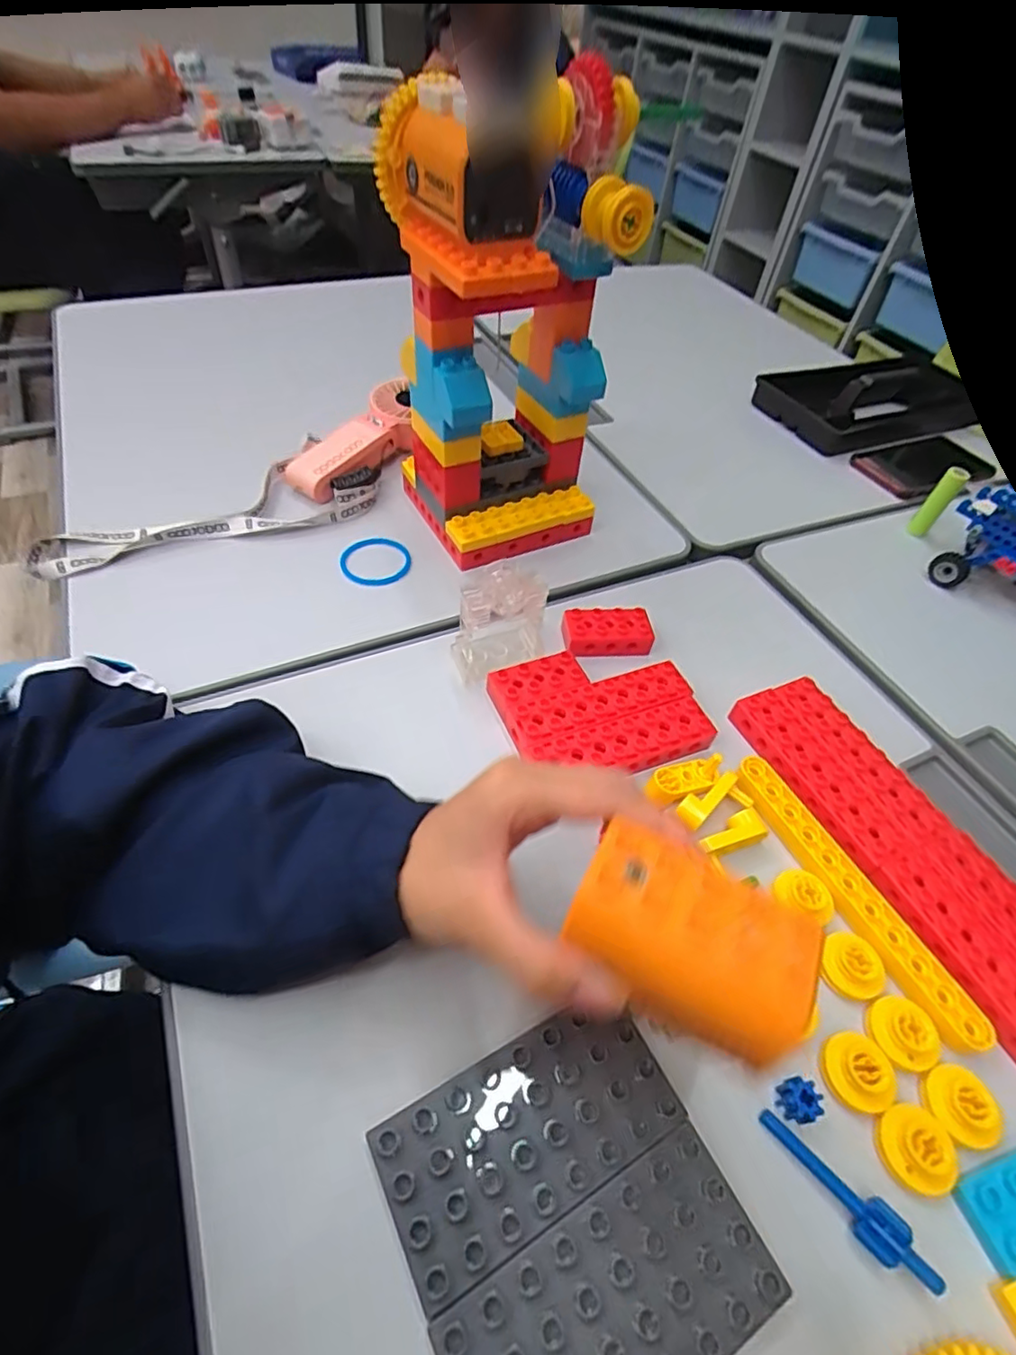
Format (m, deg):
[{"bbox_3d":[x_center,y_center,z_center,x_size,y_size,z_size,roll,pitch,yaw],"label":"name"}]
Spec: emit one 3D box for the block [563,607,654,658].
[{"bbox_3d":[0.074,-0.034,0.453,0.066,0.020,0.032,-1,50,-7],"label":"block"}]

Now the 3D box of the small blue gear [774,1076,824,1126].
[{"bbox_3d":[0.133,0.193,0.277,0.016,0.012,0.016,3,50,-4],"label":"small blue gear"}]

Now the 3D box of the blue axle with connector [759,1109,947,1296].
[{"bbox_3d":[0.143,0.221,0.259,0.016,0.011,0.076,-31,47,-28],"label":"blue axle with connector"}]

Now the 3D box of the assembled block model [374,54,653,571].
[{"bbox_3d":[-0.006,-0.240,0.446,0.139,0.265,0.134,-19,54,-20],"label":"assembled block model"}]

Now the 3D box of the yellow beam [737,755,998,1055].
[{"bbox_3d":[0.193,0.118,0.345,0.023,0.011,0.173,-19,54,-21],"label":"yellow beam"}]

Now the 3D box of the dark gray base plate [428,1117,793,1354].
[{"bbox_3d":[0.040,0.240,0.231,0.123,0.012,0.064,-21,55,-22],"label":"dark gray base plate"}]

